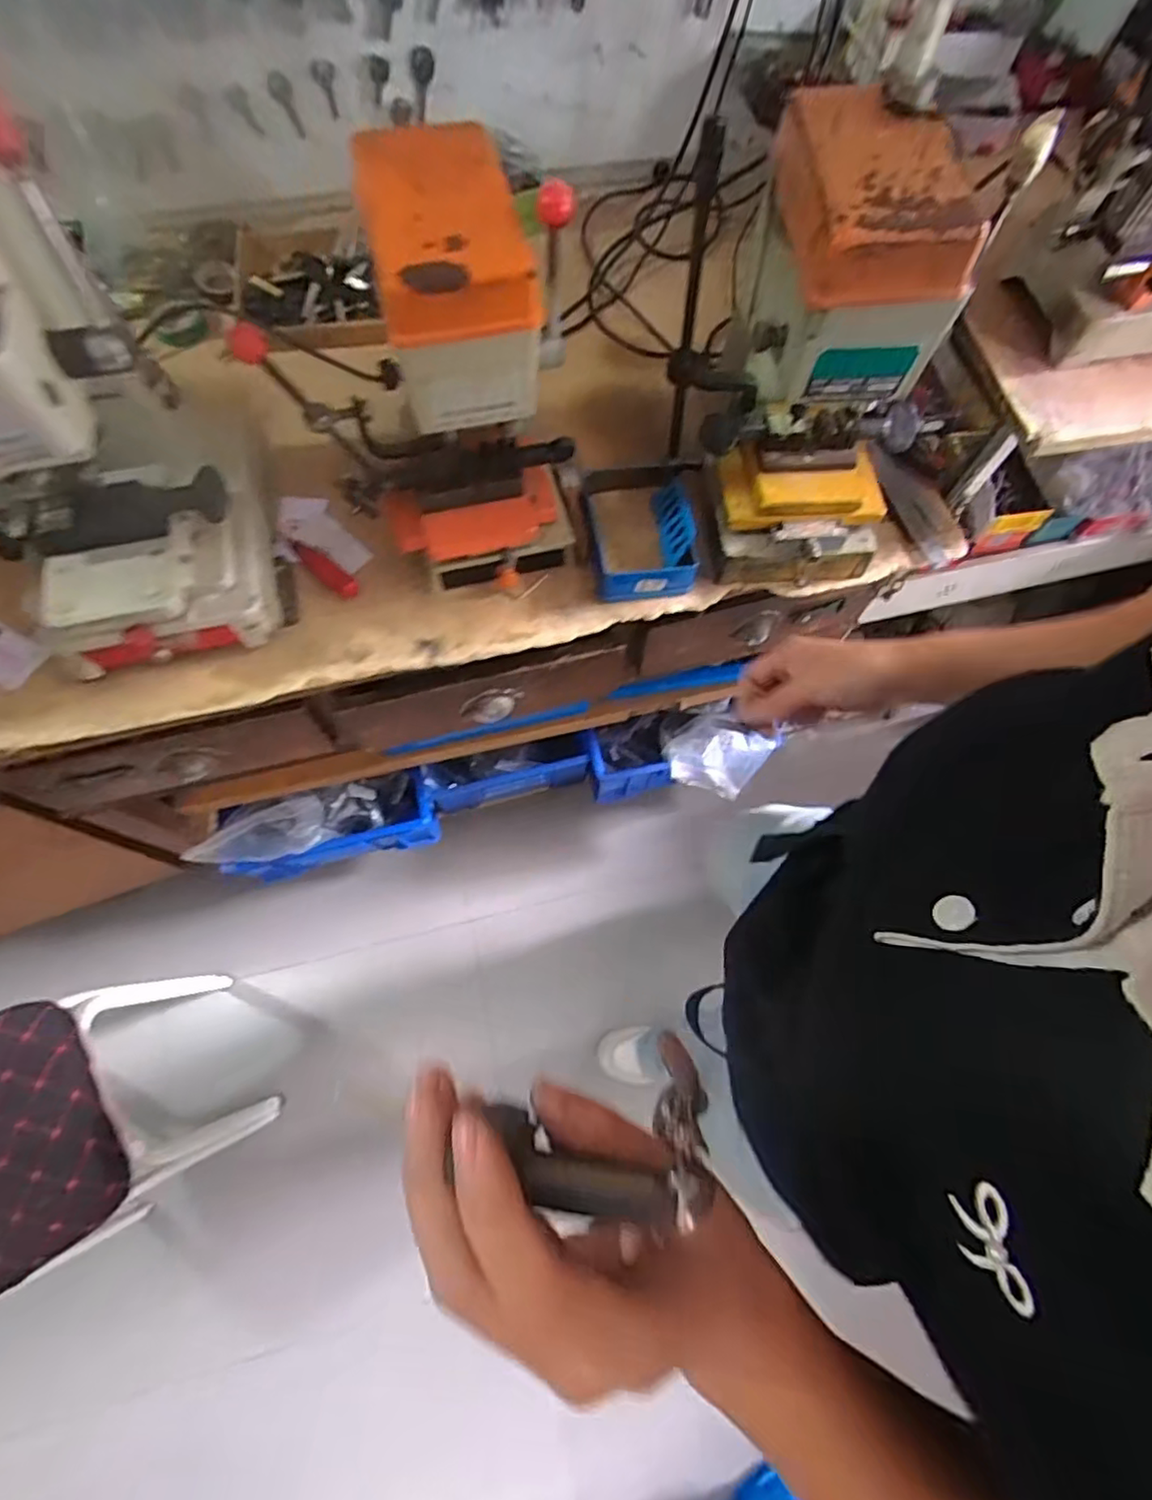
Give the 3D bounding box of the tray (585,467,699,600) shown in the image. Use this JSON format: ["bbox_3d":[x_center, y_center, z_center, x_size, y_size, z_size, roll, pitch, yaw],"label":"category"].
[{"bbox_3d":[0.074,-0.239,0.699,0.124,0.052,0.148,-5,70,-4],"label":"tray"}]

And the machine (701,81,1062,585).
[{"bbox_3d":[0.229,-0.336,0.592,0.196,0.313,0.211,4,69,-1],"label":"machine"}]

